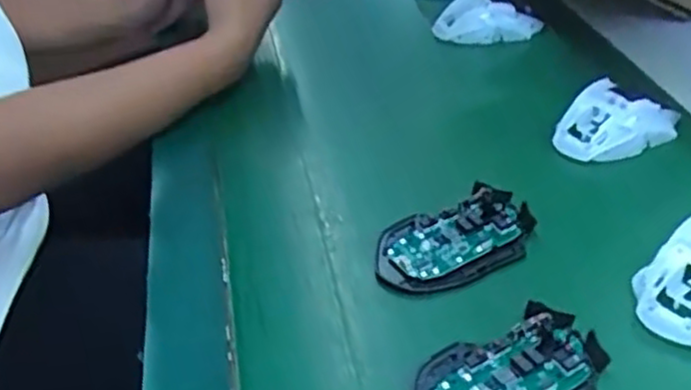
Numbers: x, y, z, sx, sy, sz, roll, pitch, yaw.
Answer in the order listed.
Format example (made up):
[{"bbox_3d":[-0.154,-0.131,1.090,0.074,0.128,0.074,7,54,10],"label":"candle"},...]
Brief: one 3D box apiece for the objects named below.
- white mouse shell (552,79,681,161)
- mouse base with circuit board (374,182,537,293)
[{"bbox_3d":[0.217,-0.059,0.600,0.095,0.034,0.062,-26,41,-25],"label":"white mouse shell"},{"bbox_3d":[0.076,0.029,0.515,0.114,0.018,0.066,-21,39,-20],"label":"mouse base with circuit board"}]

